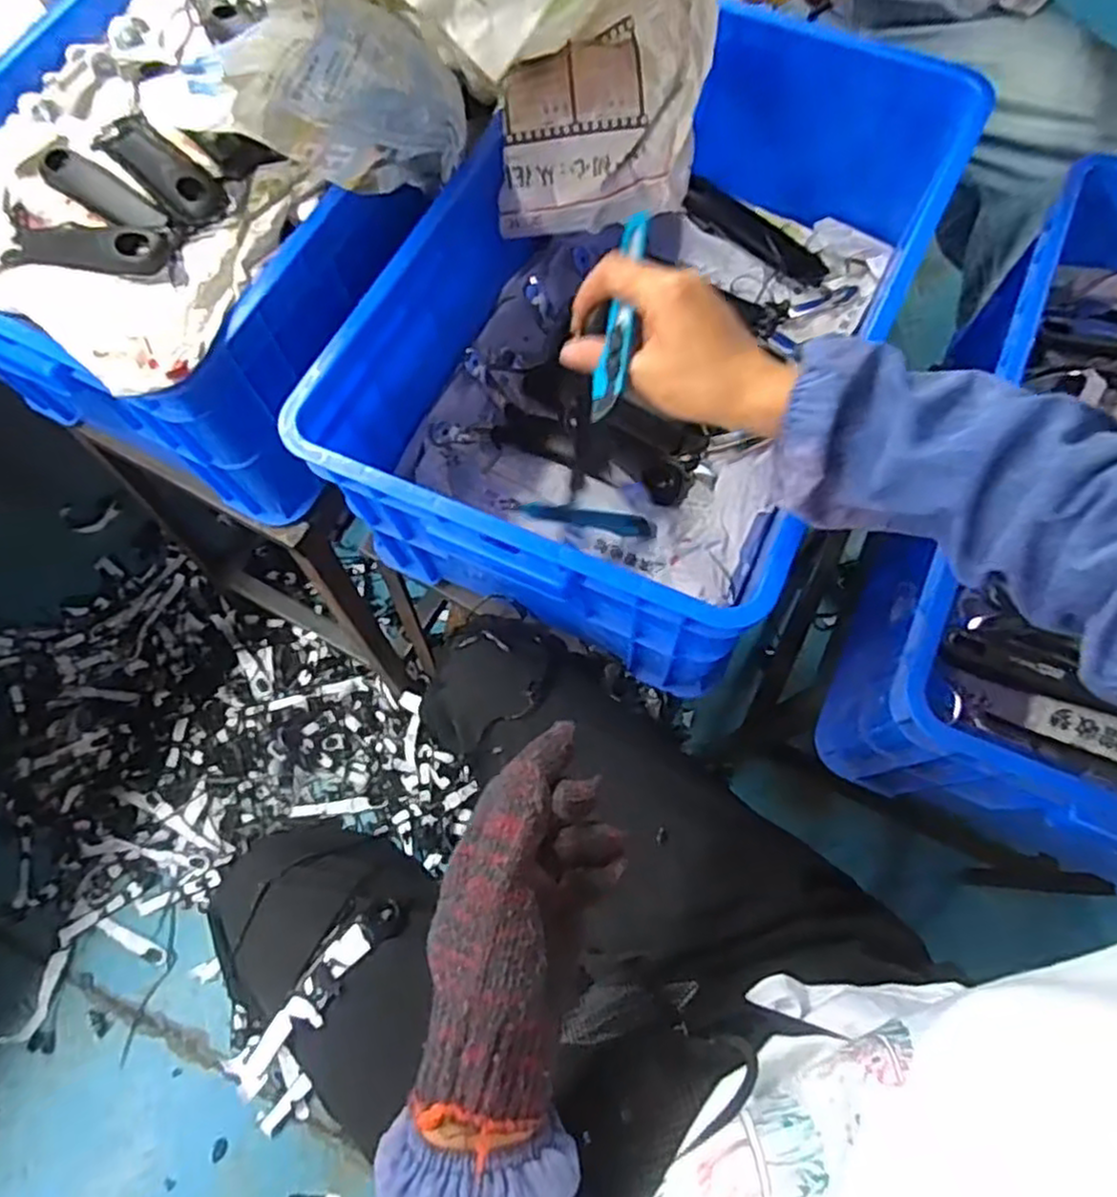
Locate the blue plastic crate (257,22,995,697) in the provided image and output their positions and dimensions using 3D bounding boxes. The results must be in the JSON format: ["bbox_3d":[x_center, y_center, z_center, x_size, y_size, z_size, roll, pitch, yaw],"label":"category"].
[{"bbox_3d":[0.078,-0.233,0.619,0.338,0.191,0.524,25,74,10],"label":"blue plastic crate"}]

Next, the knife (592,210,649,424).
[{"bbox_3d":[0.037,-0.161,0.417,0.018,0.011,0.120,10,84,5],"label":"knife"}]

